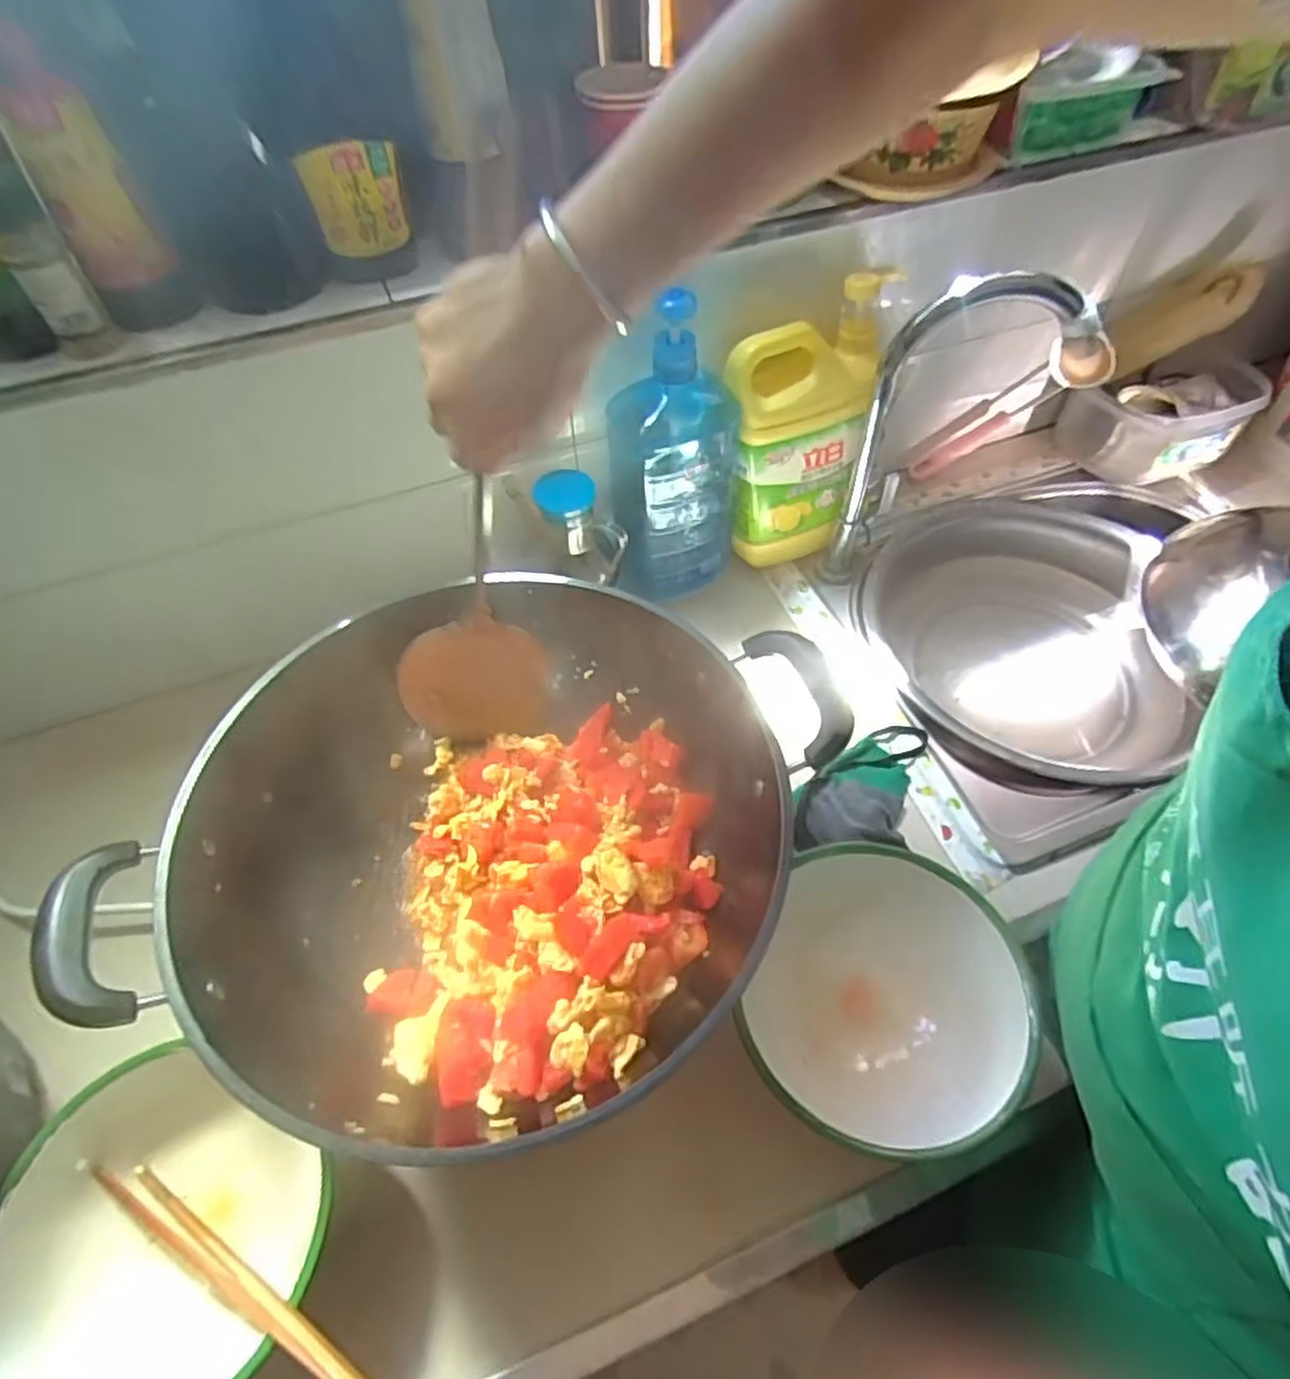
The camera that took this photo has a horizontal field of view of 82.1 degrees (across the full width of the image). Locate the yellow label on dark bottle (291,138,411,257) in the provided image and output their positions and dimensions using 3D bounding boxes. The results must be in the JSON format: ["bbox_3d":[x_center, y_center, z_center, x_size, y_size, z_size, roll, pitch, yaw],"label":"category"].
[{"bbox_3d":[-0.195,-0.333,0.503,0.062,0.066,0.013,-15,56,-9],"label":"yellow label on dark bottle"}]

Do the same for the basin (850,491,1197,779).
[{"bbox_3d":[0.388,-0.036,0.771,0.331,0.117,0.347,-1,55,1],"label":"basin"}]

